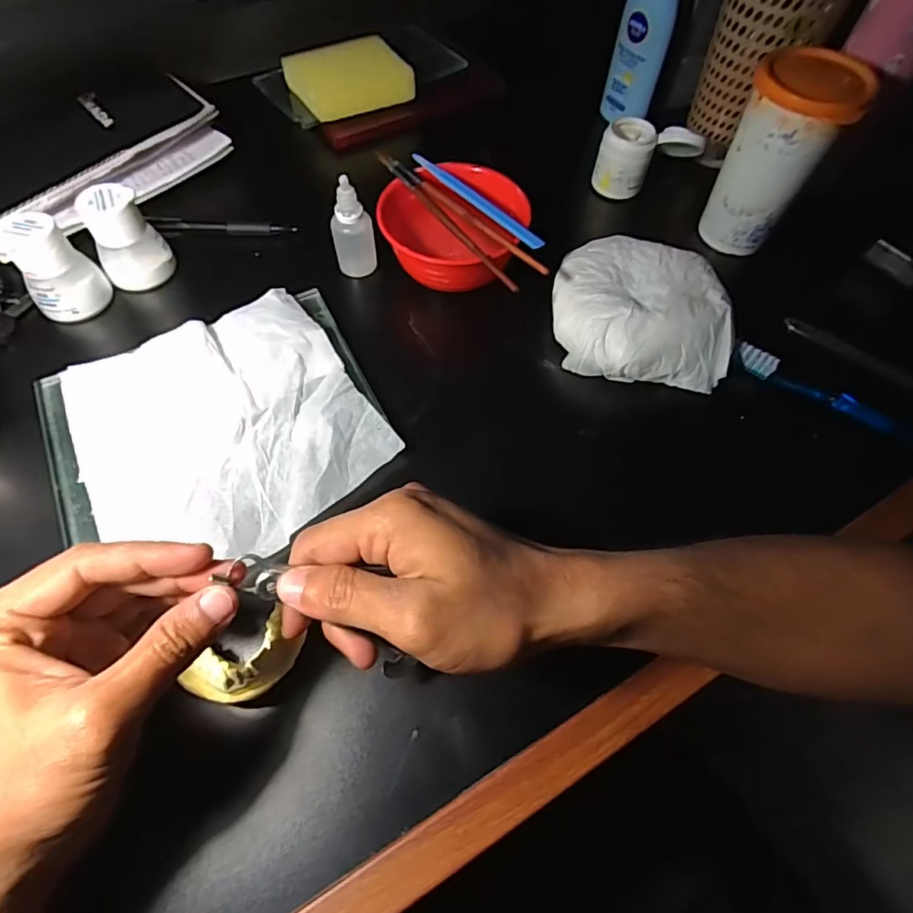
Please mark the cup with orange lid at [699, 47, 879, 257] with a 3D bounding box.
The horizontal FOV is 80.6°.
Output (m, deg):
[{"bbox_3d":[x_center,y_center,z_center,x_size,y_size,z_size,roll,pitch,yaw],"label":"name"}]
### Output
[{"bbox_3d":[0.239,-0.231,0.411,0.072,0.127,0.076,23,63,9],"label":"cup with orange lid"}]

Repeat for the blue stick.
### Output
[{"bbox_3d":[0.011,-0.192,0.396,0.011,0.006,0.138,-37,71,-19],"label":"blue stick"}]

